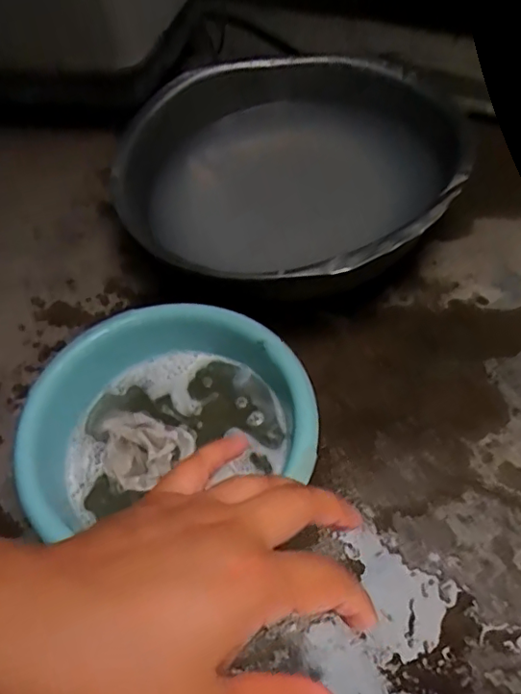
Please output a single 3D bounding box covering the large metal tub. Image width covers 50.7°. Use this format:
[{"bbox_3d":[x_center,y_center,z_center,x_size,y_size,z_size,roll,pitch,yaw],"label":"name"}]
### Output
[{"bbox_3d":[0.054,-0.302,0.899,0.515,0.162,0.564,-3,56,4],"label":"large metal tub"}]

